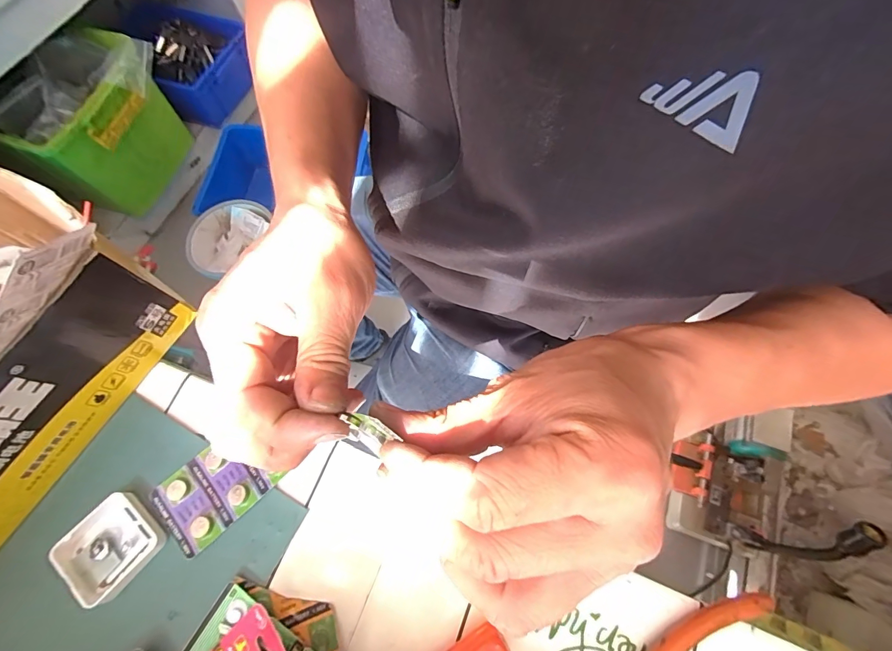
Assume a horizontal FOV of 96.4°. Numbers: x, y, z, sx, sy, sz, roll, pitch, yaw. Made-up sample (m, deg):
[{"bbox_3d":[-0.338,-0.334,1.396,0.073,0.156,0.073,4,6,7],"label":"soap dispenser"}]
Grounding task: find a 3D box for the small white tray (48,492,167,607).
[{"bbox_3d":[-0.199,0.131,0.236,0.046,0.010,0.046,36,73,15],"label":"small white tray"}]

